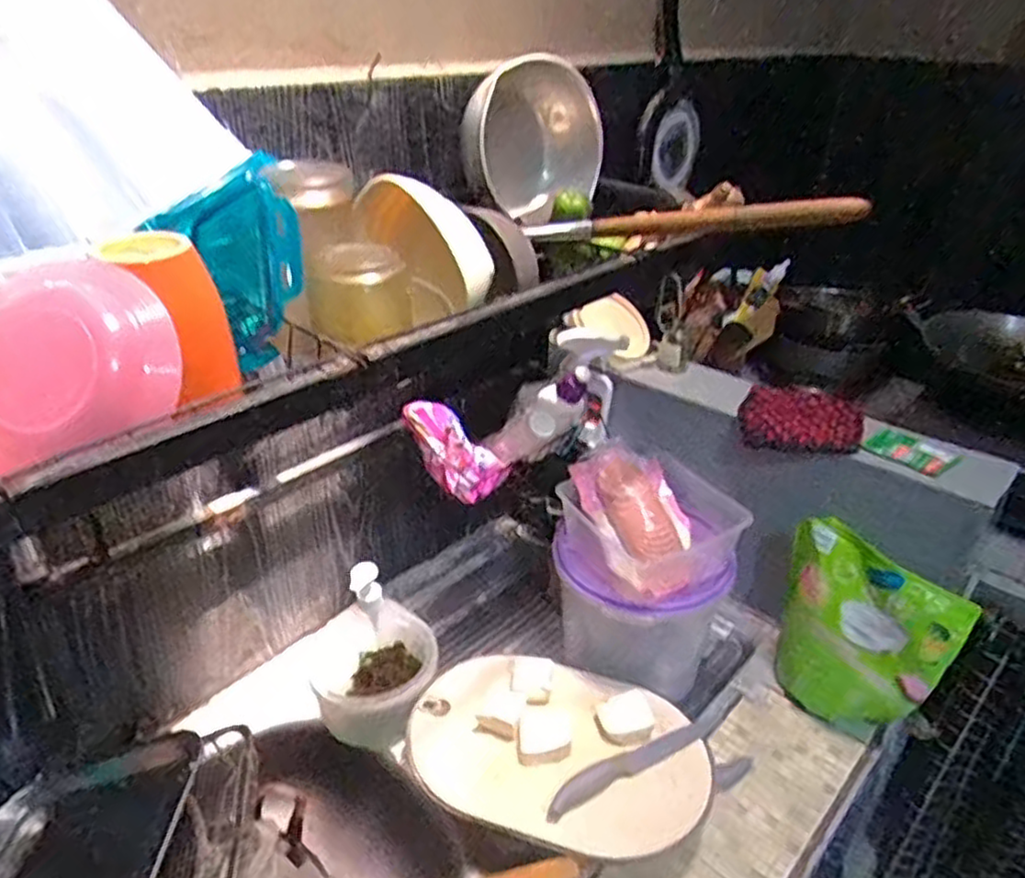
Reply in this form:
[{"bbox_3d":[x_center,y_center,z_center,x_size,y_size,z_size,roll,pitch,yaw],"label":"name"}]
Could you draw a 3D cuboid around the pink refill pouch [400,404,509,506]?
[{"bbox_3d":[-0.076,0.012,0.908,0.148,0.035,0.070,49,42,-1],"label":"pink refill pouch"}]

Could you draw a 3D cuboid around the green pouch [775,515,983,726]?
[{"bbox_3d":[0.392,0.233,0.835,0.189,0.220,0.068,26,39,36],"label":"green pouch"}]

